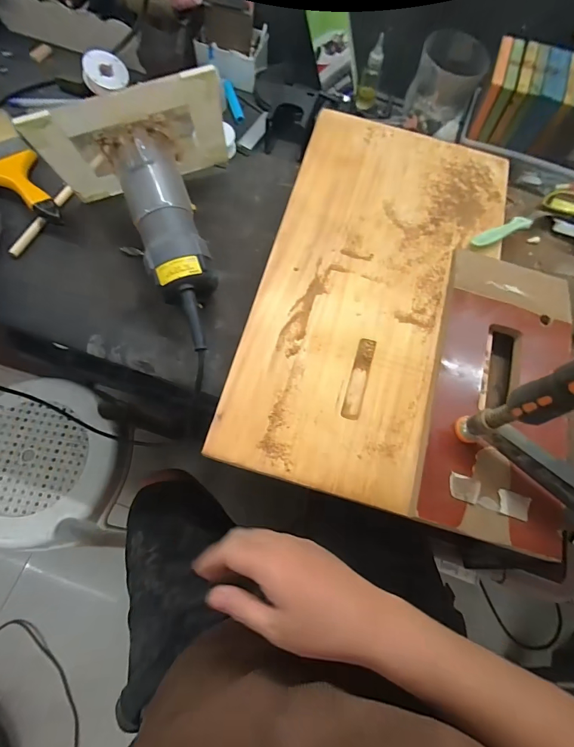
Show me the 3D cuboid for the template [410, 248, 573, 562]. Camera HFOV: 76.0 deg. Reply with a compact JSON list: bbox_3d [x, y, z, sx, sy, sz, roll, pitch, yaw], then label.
[{"bbox_3d":[0.250,0.013,0.414,0.162,0.012,0.333,16,70,4],"label":"template"}]

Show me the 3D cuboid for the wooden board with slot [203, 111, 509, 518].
[{"bbox_3d":[0.111,-0.116,0.458,0.263,0.020,0.517,16,70,4],"label":"wooden board with slot"}]

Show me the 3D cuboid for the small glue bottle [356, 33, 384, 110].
[{"bbox_3d":[0.132,-0.468,0.576,0.032,0.099,0.024,13,70,3],"label":"small glue bottle"}]

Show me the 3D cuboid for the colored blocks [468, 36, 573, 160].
[{"bbox_3d":[0.352,-0.372,0.514,0.155,0.089,0.095,21,69,4],"label":"colored blocks"}]

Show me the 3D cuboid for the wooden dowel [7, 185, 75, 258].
[{"bbox_3d":[-0.324,-0.204,0.484,0.014,0.011,0.122,25,71,7],"label":"wooden dowel"}]

